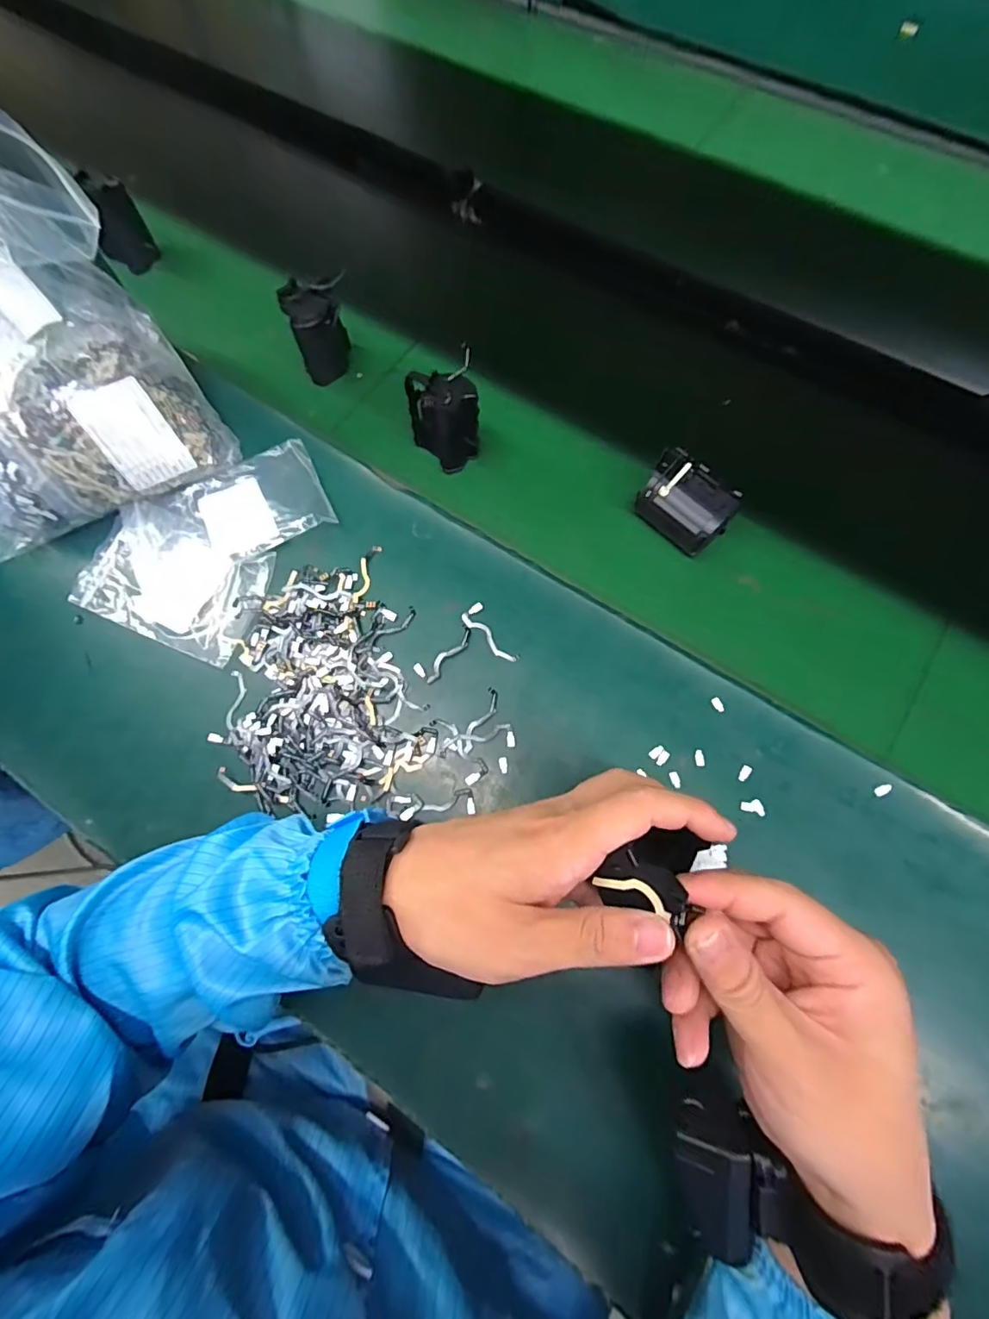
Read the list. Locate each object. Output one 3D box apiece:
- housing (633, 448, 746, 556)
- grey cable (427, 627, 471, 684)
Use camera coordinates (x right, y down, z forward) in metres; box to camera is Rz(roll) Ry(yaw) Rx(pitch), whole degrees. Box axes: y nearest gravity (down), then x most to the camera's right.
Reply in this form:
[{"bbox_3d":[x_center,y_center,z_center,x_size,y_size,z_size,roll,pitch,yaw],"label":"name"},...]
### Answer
[{"bbox_3d":[0.146,-0.119,0.400,0.068,0.047,0.041,41,77,12],"label":"housing"},{"bbox_3d":[-0.033,-0.004,0.378,0.010,0.004,0.049,40,77,12],"label":"grey cable"}]

